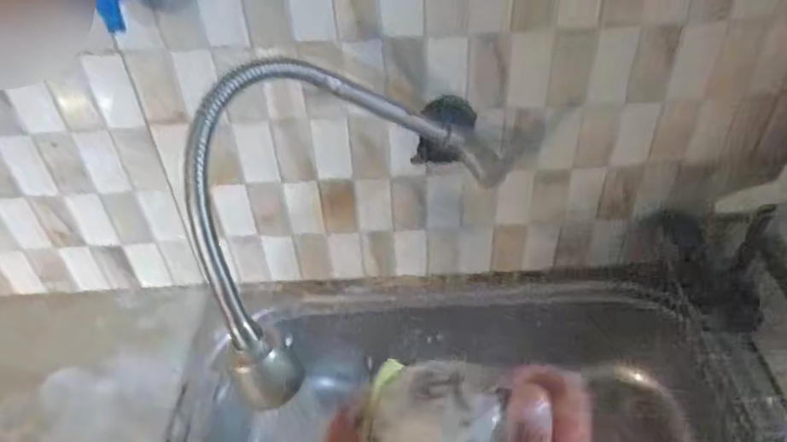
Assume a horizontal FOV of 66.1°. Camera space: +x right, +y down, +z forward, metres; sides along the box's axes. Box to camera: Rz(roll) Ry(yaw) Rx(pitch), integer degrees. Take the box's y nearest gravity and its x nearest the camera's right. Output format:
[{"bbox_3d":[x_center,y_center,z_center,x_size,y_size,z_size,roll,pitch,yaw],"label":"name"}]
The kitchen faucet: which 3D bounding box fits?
[{"bbox_3d":[-0.029,-0.037,0.467,0.103,0.185,0.315,31,53,31],"label":"kitchen faucet"}]

